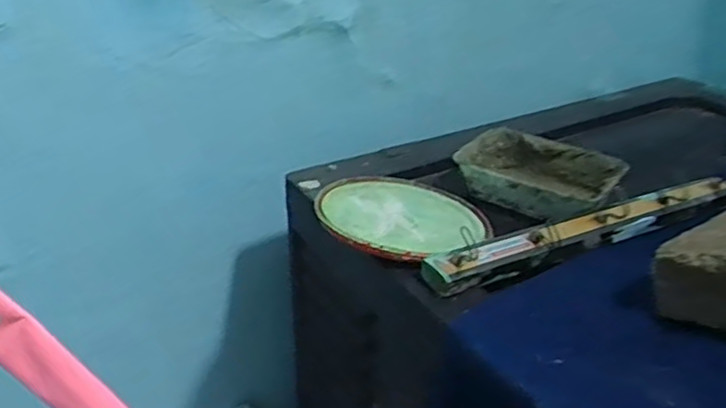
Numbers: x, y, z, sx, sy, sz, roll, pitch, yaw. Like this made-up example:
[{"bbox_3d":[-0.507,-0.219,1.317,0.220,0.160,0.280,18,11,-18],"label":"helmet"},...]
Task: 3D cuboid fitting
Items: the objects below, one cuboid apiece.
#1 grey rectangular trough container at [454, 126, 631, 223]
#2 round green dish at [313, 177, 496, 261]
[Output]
[{"bbox_3d":[0.191,-0.031,0.769,0.162,0.056,0.108,19,34,36],"label":"grey rectangular trough container"},{"bbox_3d":[0.040,0.012,0.709,0.168,0.015,0.159,10,25,-5],"label":"round green dish"}]

